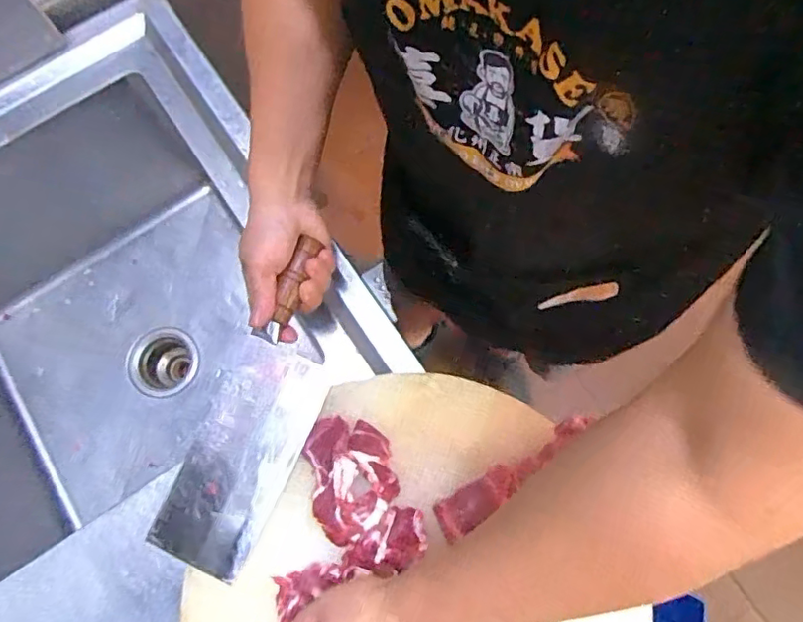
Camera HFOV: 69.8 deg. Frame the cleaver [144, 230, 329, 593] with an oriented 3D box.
[{"bbox_3d":[-0.128,0.086,0.527,0.094,0.031,0.288,18,78,6],"label":"cleaver"}]

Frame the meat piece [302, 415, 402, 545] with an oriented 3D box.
[{"bbox_3d":[-0.044,0.144,0.503,0.073,0.015,0.103,-11,74,-3],"label":"meat piece"}]

